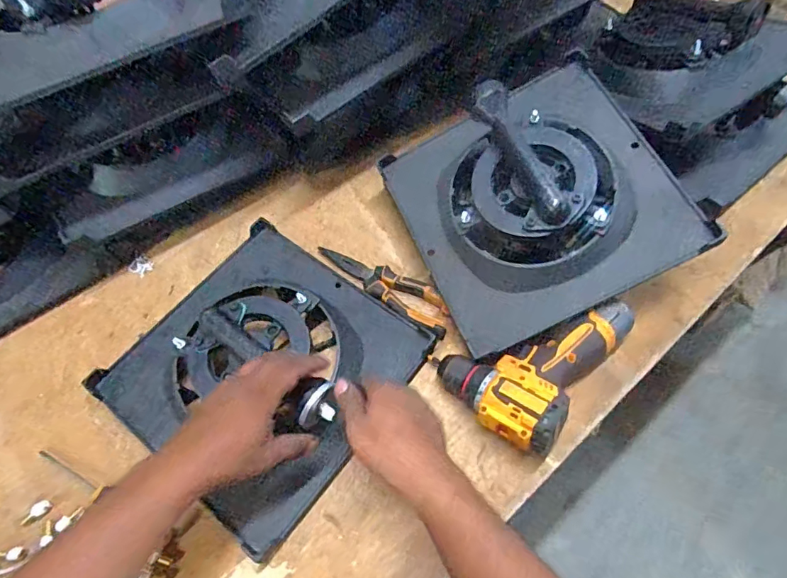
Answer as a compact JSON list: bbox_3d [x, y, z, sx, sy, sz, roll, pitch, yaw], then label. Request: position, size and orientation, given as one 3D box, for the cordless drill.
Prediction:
[{"bbox_3d":[0.170,0.070,0.552,0.216,0.064,0.151,-37,66,-16],"label":"cordless drill"}]

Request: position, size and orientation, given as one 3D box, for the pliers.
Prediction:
[{"bbox_3d":[-0.017,-0.009,0.640,0.189,0.024,0.051,30,67,17],"label":"pliers"}]

